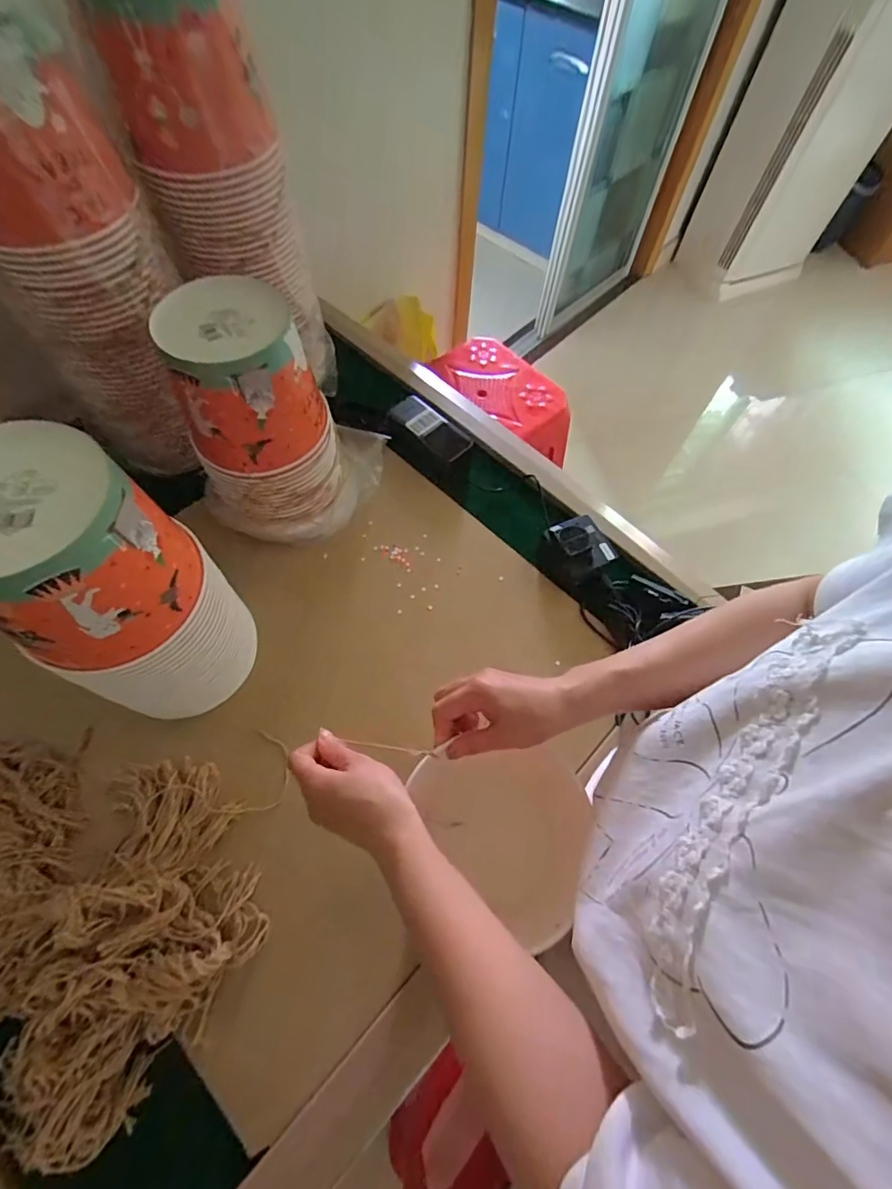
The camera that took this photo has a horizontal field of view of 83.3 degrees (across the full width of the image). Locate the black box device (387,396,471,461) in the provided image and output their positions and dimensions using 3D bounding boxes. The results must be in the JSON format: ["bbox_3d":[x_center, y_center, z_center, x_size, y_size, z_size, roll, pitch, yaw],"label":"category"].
[{"bbox_3d":[-0.022,-0.242,0.724,0.126,0.024,0.057,40,68,16],"label":"black box device"}]

